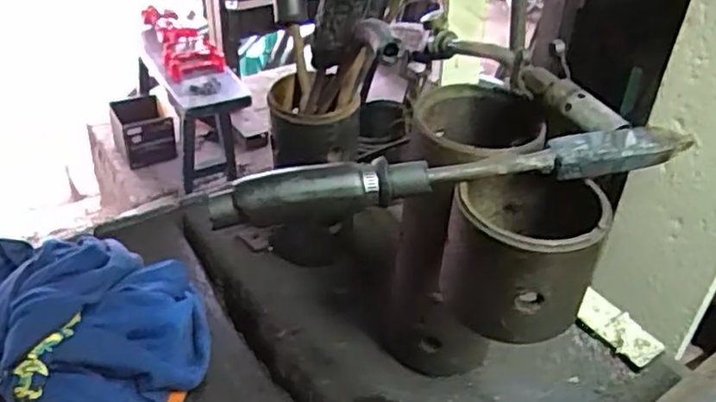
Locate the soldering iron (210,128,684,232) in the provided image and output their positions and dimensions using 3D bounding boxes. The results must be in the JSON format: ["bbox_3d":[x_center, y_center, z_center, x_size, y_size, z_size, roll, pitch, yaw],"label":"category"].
[{"bbox_3d":[0.055,-0.016,0.391,0.279,0.038,0.025,-4,38,-9],"label":"soldering iron"}]

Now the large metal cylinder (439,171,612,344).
[{"bbox_3d":[0.098,0.028,0.410,0.088,0.079,0.087,8,37,7],"label":"large metal cylinder"}]

